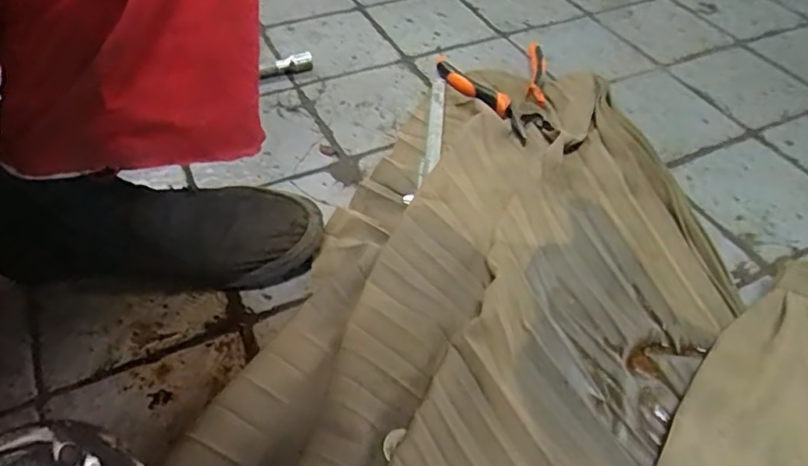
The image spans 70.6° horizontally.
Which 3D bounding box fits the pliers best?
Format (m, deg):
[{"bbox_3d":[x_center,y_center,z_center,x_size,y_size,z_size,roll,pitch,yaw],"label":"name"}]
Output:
[{"bbox_3d":[0.122,-0.179,0.701,0.132,0.024,0.200,-6,49,-8],"label":"pliers"}]

